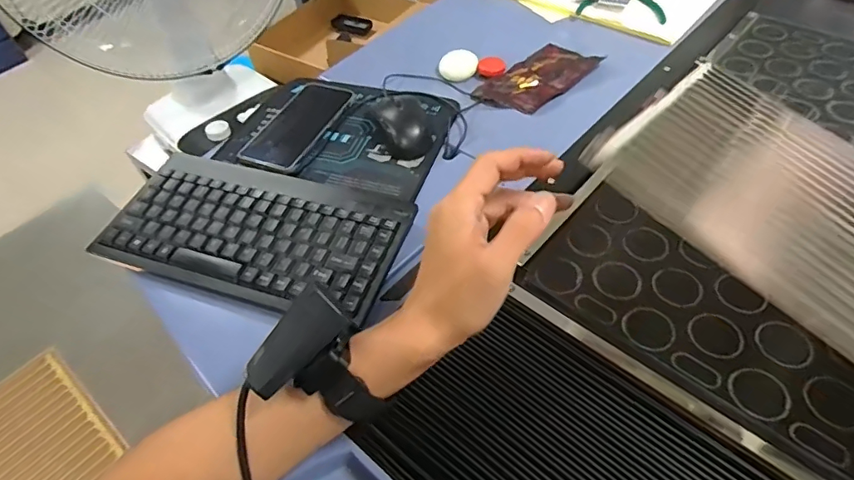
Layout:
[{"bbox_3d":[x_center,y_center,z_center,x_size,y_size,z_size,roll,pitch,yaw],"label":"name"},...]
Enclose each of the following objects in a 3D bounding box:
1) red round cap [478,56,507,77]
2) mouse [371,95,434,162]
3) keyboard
[{"bbox_3d":[0.094,-0.251,0.739,0.040,0.008,0.040,-2,51,2],"label":"red round cap"},{"bbox_3d":[-0.029,-0.141,0.603,0.059,0.035,0.106,-17,52,-11],"label":"mouse"},{"bbox_3d":[-0.166,-0.008,0.502,0.283,0.032,0.148,12,52,13],"label":"keyboard"}]

